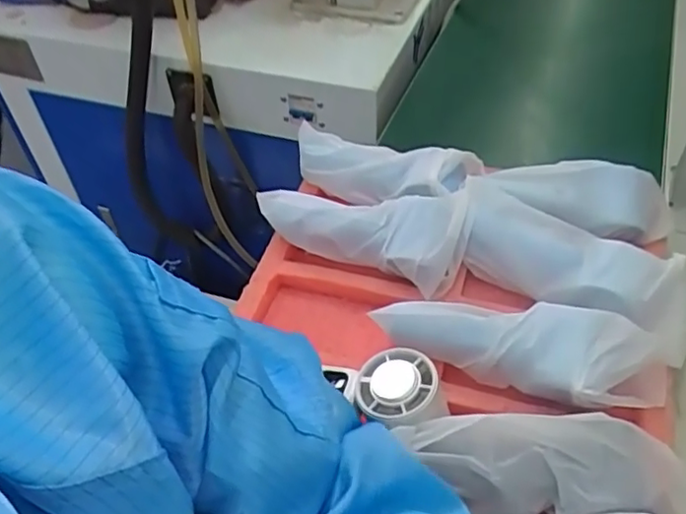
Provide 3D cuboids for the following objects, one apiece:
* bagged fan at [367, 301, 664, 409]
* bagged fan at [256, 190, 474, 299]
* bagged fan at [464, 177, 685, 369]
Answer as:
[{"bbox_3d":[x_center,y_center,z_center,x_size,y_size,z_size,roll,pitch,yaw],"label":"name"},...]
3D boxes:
[{"bbox_3d":[0.123,0.065,0.443,0.201,0.054,0.058,13,50,12],"label":"bagged fan"},{"bbox_3d":[0.014,-0.018,0.524,0.177,0.051,0.071,5,49,5],"label":"bagged fan"},{"bbox_3d":[0.179,0.005,0.501,0.202,0.048,0.081,28,54,23],"label":"bagged fan"}]

